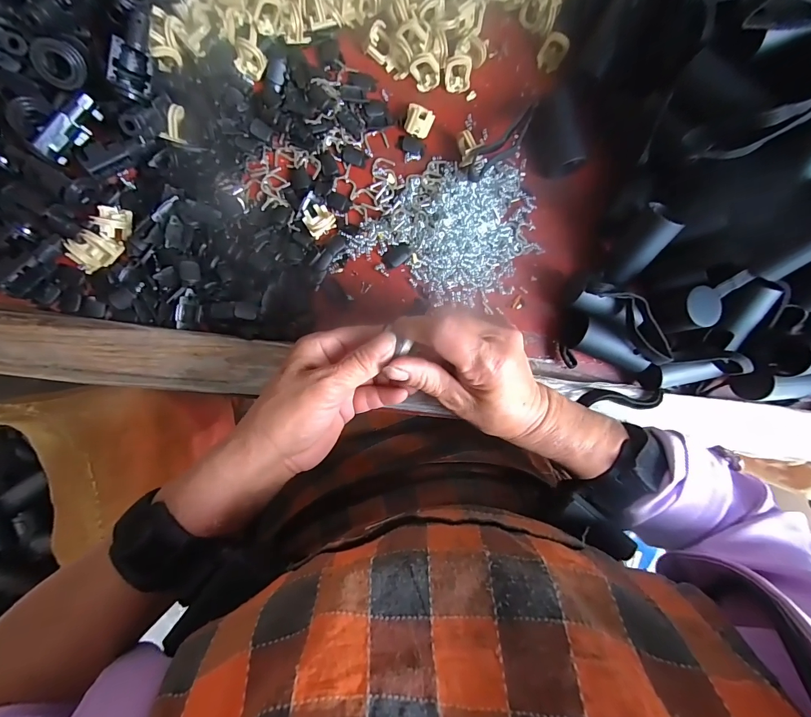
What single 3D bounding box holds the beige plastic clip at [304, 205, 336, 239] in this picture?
[{"bbox_3d":[-0.069,-0.110,0.290,0.021,0.015,0.021,-34,89,-7],"label":"beige plastic clip"}]

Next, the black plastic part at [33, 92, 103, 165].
[{"bbox_3d":[-0.232,-0.159,0.257,0.010,0.021,0.049,34,83,-2],"label":"black plastic part"}]

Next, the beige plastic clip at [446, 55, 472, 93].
[{"bbox_3d":[0.045,-0.244,0.316,0.022,0.026,0.012,10,49,15],"label":"beige plastic clip"}]

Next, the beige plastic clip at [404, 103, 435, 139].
[{"bbox_3d":[0.012,-0.197,0.306,0.022,0.017,0.017,19,84,-4],"label":"beige plastic clip"}]

